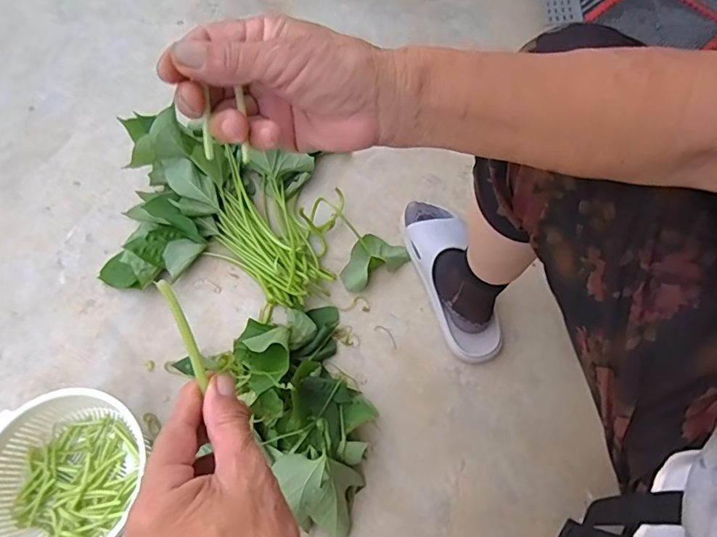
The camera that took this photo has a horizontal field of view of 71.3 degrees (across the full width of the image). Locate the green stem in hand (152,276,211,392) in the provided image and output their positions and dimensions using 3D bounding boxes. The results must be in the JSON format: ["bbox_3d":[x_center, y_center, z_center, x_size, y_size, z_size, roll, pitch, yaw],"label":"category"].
[{"bbox_3d":[-0.096,0.036,0.275,0.007,0.006,0.065,-18,110,-8],"label":"green stem in hand"}]

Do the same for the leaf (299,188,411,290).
[{"bbox_3d":[-0.006,-0.059,0.803,0.112,0.065,0.162,-31,68,-13],"label":"leaf"}]

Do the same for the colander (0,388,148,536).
[{"bbox_3d":[-0.390,0.266,0.653,0.180,0.091,0.201,16,66,8],"label":"colander"}]

